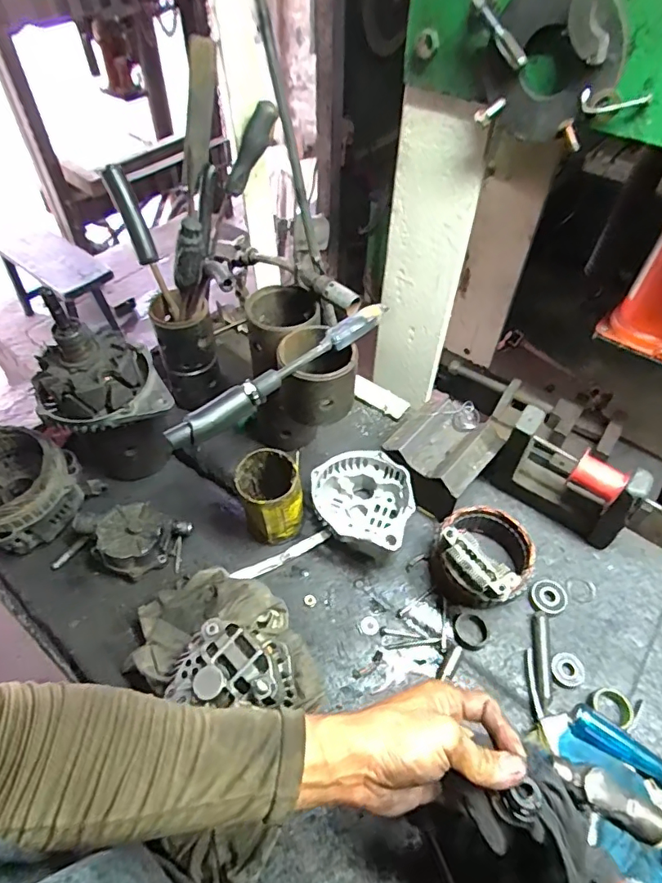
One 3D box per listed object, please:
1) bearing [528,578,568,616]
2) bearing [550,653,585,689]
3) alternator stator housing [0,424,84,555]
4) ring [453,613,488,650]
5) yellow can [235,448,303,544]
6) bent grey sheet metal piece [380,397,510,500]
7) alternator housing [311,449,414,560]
[{"bbox_3d":[0.260,0.188,0.618,0.043,0.013,0.040,0,51,0],"label":"bearing"},{"bbox_3d":[0.260,0.252,0.568,0.036,0.011,0.034,0,51,0],"label":"bearing"},{"bbox_3d":[-0.399,0.060,0.652,0.128,0.111,0.126,0,51,0],"label":"alternator stator housing"},{"bbox_3d":[0.160,0.217,0.592,0.037,0.012,0.042,7,51,6],"label":"ring"},{"bbox_3d":[-0.075,0.076,0.649,0.072,0.131,0.076,0,51,0],"label":"yellow can"},{"bbox_3d":[0.152,-0.002,0.673,0.117,0.029,0.122,37,60,26],"label":"bent grey sheet metal piece"},{"bbox_3d":[0.041,0.091,0.656,0.119,0.076,0.146,-5,51,-4],"label":"alternator housing"}]

